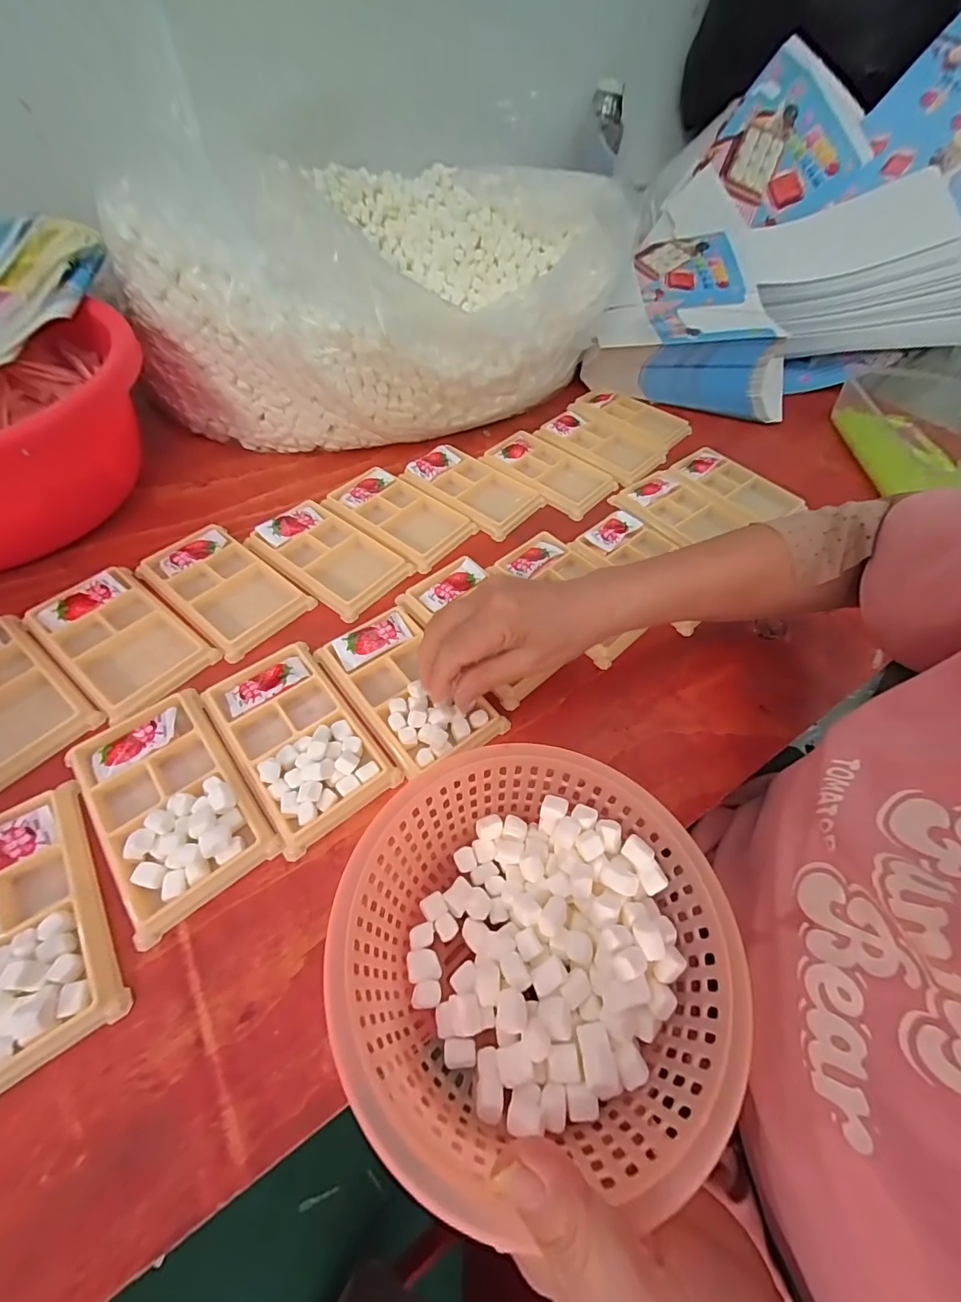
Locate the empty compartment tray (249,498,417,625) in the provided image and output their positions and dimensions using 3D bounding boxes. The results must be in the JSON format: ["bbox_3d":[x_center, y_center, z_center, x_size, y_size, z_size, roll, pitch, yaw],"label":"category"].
[{"bbox_3d":[-0.134,-0.085,0.414,0.132,0.017,0.078,34,60,19],"label":"empty compartment tray"}]

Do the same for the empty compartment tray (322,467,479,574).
[{"bbox_3d":[-0.077,-0.130,0.453,0.132,0.023,0.077,35,60,17],"label":"empty compartment tray"}]

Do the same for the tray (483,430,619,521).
[{"bbox_3d":[0.076,-0.195,0.504,0.131,0.013,0.083,38,61,21],"label":"tray"}]

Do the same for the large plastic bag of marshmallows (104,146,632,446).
[{"bbox_3d":[-0.110,-0.411,0.533,0.517,0.171,0.340,-21,59,-17],"label":"large plastic bag of marshmallows"}]

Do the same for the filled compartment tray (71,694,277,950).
[{"bbox_3d":[-0.189,0.084,0.277,0.077,0.019,0.135,-33,63,-23],"label":"filled compartment tray"}]

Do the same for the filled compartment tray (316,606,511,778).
[{"bbox_3d":[-0.051,0.025,0.335,0.076,0.023,0.130,-33,65,-24],"label":"filled compartment tray"}]

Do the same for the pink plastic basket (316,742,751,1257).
[{"bbox_3d":[0.021,0.131,0.222,0.170,0.068,0.159,-4,57,-8],"label":"pink plastic basket"}]

